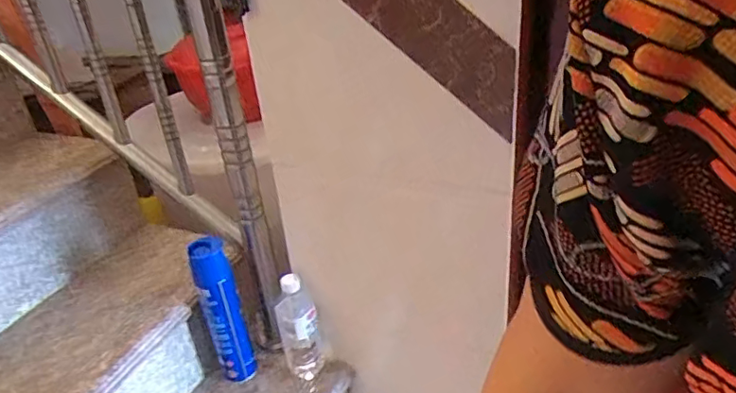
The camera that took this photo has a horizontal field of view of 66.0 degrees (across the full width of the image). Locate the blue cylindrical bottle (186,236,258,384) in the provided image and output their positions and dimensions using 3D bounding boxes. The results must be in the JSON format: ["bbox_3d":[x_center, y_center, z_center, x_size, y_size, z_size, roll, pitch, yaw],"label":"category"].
[{"bbox_3d":[-0.253,0.205,0.993,0.065,0.279,0.060,-16,33,-20],"label":"blue cylindrical bottle"}]

